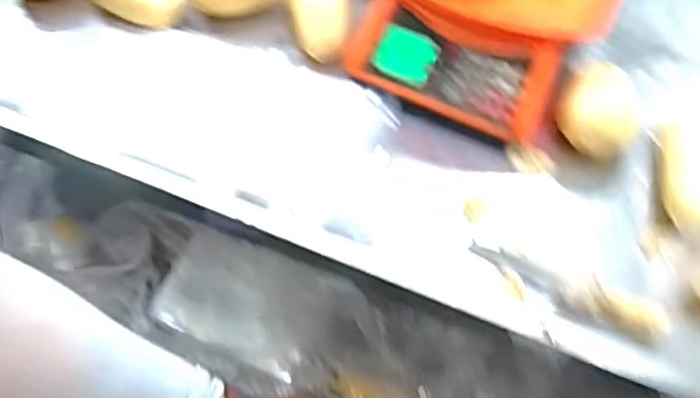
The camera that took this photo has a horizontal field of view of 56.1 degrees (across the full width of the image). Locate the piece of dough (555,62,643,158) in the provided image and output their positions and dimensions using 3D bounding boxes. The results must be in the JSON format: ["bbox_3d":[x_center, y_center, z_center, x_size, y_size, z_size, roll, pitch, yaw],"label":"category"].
[{"bbox_3d":[0.294,-0.105,0.770,0.094,0.050,0.119,25,52,17],"label":"piece of dough"}]

